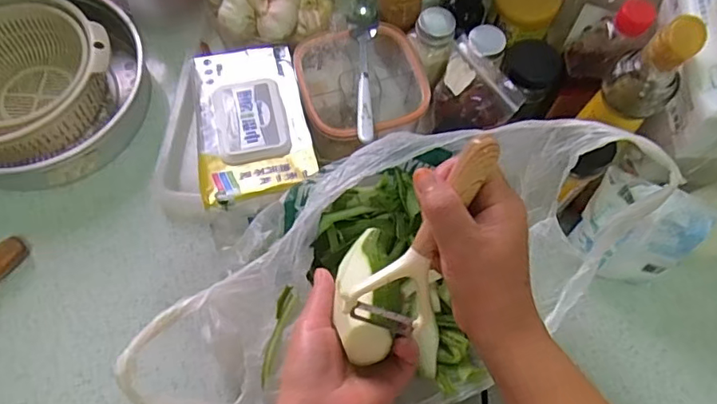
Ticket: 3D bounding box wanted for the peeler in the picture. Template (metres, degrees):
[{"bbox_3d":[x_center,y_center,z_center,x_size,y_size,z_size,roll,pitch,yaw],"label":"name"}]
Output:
[{"bbox_3d":[0.045,0.023,0.334,0.050,0.036,0.140,32,106,10],"label":"peeler"}]

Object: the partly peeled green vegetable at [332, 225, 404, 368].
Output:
[{"bbox_3d":[0.007,0.056,0.386,0.041,0.034,0.106,3,44,-2],"label":"partly peeled green vegetable"}]

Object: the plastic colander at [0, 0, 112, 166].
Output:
[{"bbox_3d":[-0.393,-0.138,0.609,0.183,0.073,0.210,35,70,11],"label":"plastic colander"}]

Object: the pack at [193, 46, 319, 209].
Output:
[{"bbox_3d":[-0.114,-0.092,0.569,0.112,0.047,0.205,-10,68,-7],"label":"pack"}]

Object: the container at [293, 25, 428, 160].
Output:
[{"bbox_3d":[0.000,-0.128,0.630,0.141,0.089,0.138,-21,70,-11],"label":"container"}]

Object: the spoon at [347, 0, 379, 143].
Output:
[{"bbox_3d":[0.006,-0.140,0.577,0.032,0.033,0.174,1,66,-3],"label":"spoon"}]

